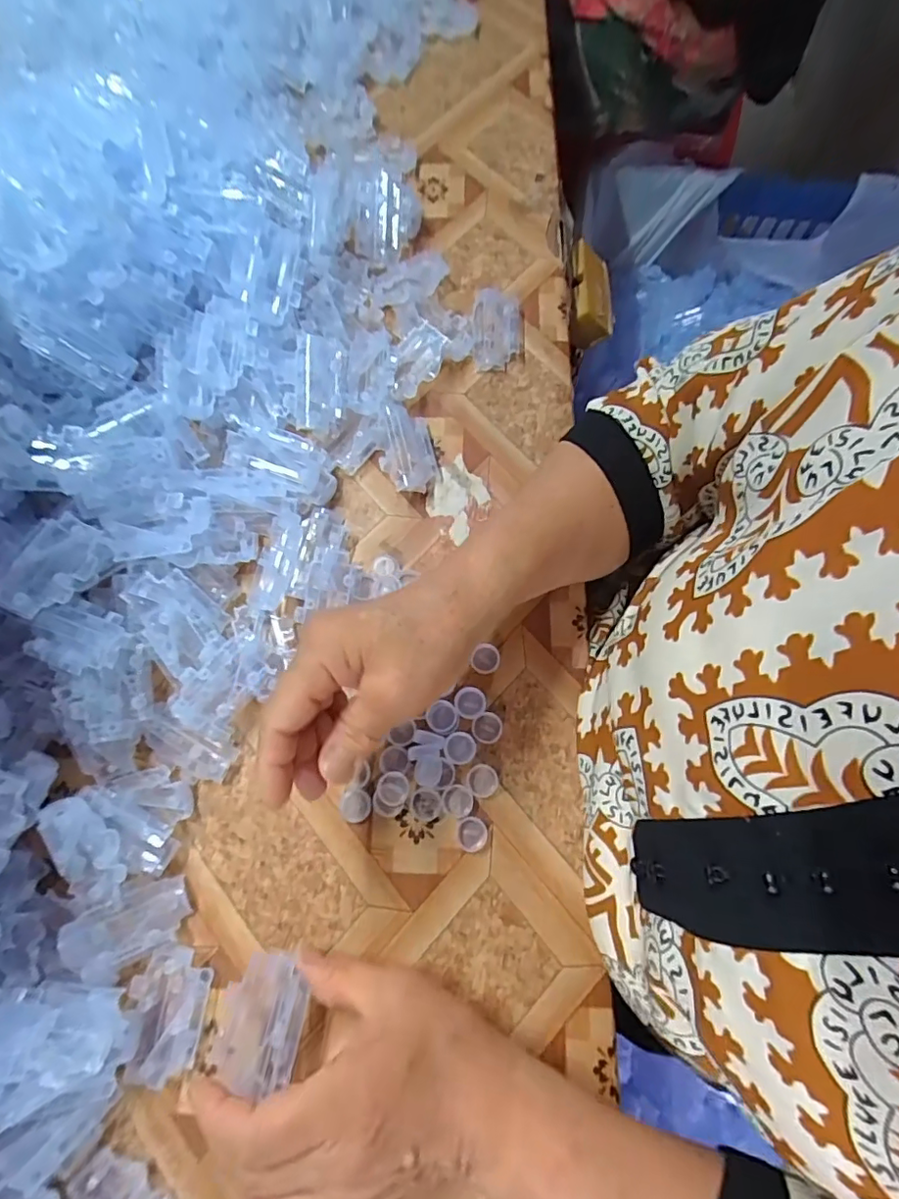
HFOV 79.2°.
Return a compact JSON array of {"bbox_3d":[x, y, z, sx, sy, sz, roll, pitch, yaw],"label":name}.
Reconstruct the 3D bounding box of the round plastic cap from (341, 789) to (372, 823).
[{"bbox_3d":[-0.061,0.134,0.352,0.019,0.006,0.019,0,72,-1],"label":"round plastic cap"}]

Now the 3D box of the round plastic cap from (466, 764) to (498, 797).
[{"bbox_3d":[0.021,0.118,0.353,0.021,0.006,0.020,0,72,-1],"label":"round plastic cap"}]

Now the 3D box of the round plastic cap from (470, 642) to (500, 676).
[{"bbox_3d":[0.025,0.041,0.373,0.019,0.004,0.021,9,72,2],"label":"round plastic cap"}]

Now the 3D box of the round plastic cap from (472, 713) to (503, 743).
[{"bbox_3d":[0.025,0.085,0.361,0.020,0.005,0.020,0,72,-1],"label":"round plastic cap"}]

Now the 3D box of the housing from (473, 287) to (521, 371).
[{"bbox_3d":[0.039,-0.219,0.436,0.036,0.014,0.065,-1,72,-1],"label":"housing"}]

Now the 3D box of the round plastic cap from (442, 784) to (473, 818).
[{"bbox_3d":[0.005,0.130,0.351,0.019,0.004,0.020,0,72,-1],"label":"round plastic cap"}]

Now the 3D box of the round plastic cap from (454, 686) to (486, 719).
[{"bbox_3d":[0.014,0.069,0.362,0.022,0.009,0.019,-20,73,-8],"label":"round plastic cap"}]

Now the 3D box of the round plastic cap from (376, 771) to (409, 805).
[{"bbox_3d":[-0.036,0.122,0.352,0.020,0.009,0.021,0,72,-1],"label":"round plastic cap"}]

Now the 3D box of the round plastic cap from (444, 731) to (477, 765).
[{"bbox_3d":[0.007,0.097,0.355,0.020,0.006,0.020,0,72,-1],"label":"round plastic cap"}]

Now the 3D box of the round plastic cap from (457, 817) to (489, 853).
[{"bbox_3d":[0.015,0.149,0.345,0.019,0.005,0.020,0,72,-1],"label":"round plastic cap"}]

